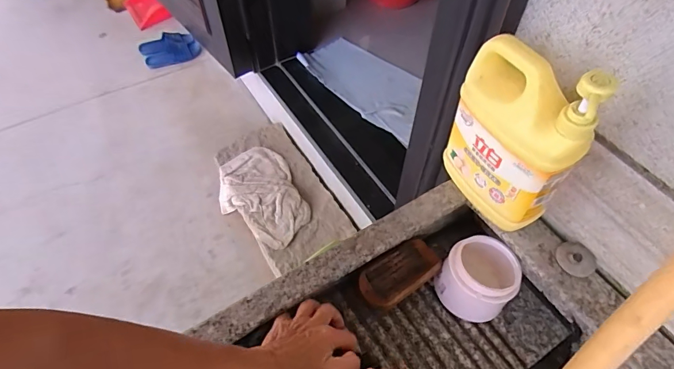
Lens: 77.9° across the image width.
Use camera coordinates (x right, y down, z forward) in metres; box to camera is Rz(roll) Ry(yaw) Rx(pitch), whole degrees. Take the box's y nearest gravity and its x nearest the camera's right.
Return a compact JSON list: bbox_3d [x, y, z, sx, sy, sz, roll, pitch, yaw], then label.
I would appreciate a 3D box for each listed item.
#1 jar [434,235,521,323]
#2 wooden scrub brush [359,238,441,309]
[{"bbox_3d":[0.190,0.128,0.569,0.092,0.077,0.096,0,55,0],"label":"jar"},{"bbox_3d":[0.088,0.121,0.571,0.123,0.023,0.062,-34,61,-22],"label":"wooden scrub brush"}]

